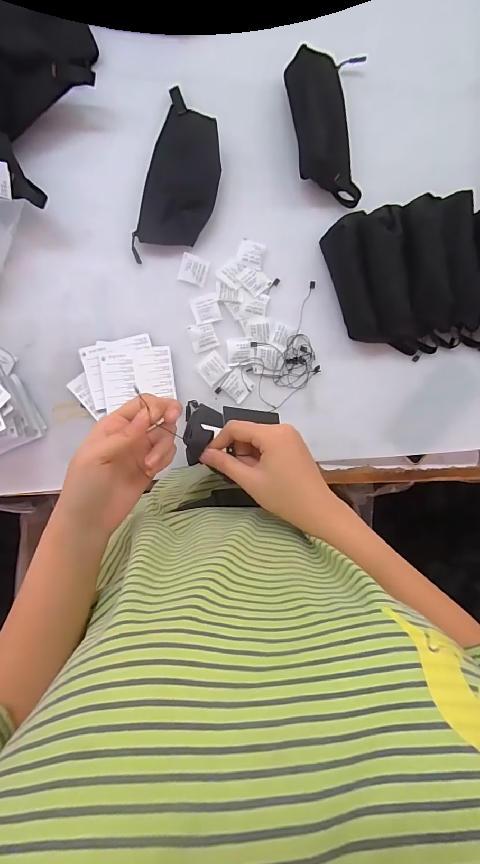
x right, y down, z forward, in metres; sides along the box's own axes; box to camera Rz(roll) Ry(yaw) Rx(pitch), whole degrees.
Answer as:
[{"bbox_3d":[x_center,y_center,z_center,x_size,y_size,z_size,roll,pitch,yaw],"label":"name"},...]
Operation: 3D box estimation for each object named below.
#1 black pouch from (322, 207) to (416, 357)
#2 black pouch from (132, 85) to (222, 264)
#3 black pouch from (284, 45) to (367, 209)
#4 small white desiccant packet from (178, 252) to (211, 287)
[{"bbox_3d":[0.198,-0.213,0.556,0.105,0.057,0.214,-19,95,-2],"label":"black pouch"},{"bbox_3d":[-0.078,-0.359,0.541,0.096,0.032,0.214,16,93,-4],"label":"black pouch"},{"bbox_3d":[0.126,-0.431,0.532,0.113,0.060,0.209,-5,94,-3],"label":"black pouch"},{"bbox_3d":[-0.067,-0.237,0.562,0.040,0.004,0.039,17,93,-4],"label":"small white desiccant packet"}]

